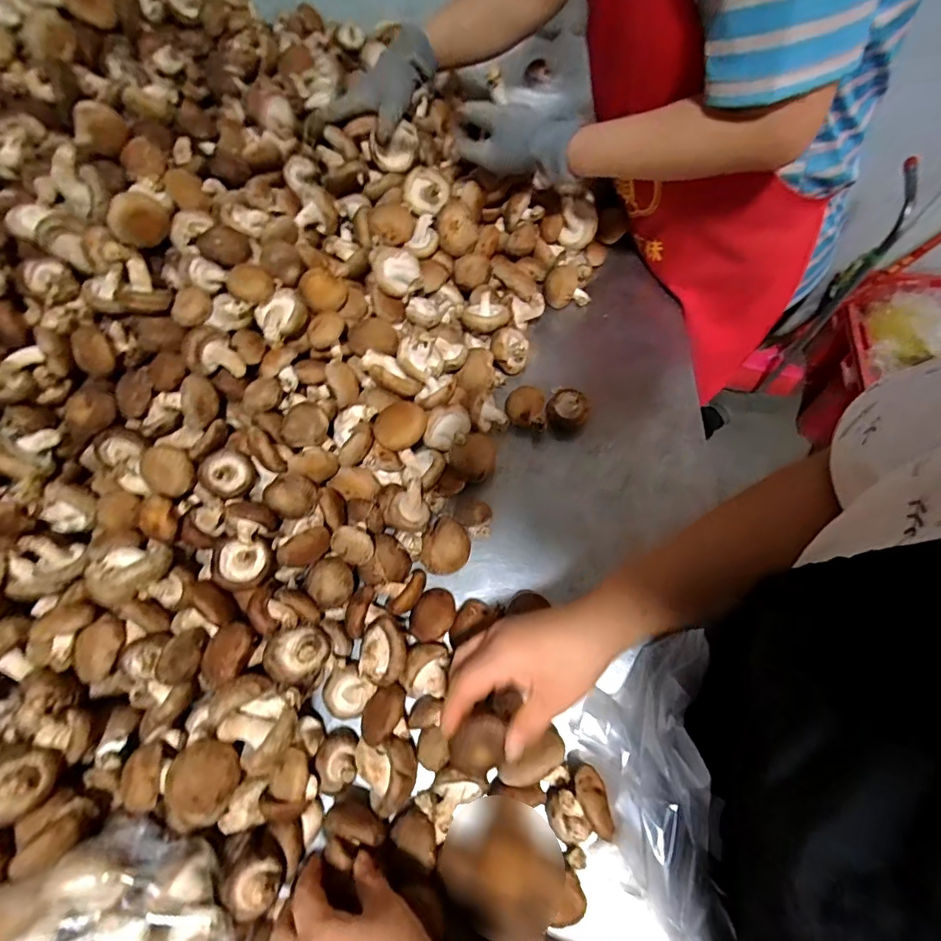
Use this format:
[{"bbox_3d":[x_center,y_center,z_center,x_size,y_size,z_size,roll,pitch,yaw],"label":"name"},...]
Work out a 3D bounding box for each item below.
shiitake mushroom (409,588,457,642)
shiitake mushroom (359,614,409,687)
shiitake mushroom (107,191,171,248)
[{"bbox_3d":[-0.033,0.135,0.455,0.039,0.035,0.050,21,67,12],"label":"shiitake mushroom"},{"bbox_3d":[-0.074,0.150,0.419,0.041,0.024,0.057,-14,65,-4],"label":"shiitake mushroom"},{"bbox_3d":[-0.329,-0.248,0.486,0.016,0.048,0.049,43,117,30],"label":"shiitake mushroom"}]

